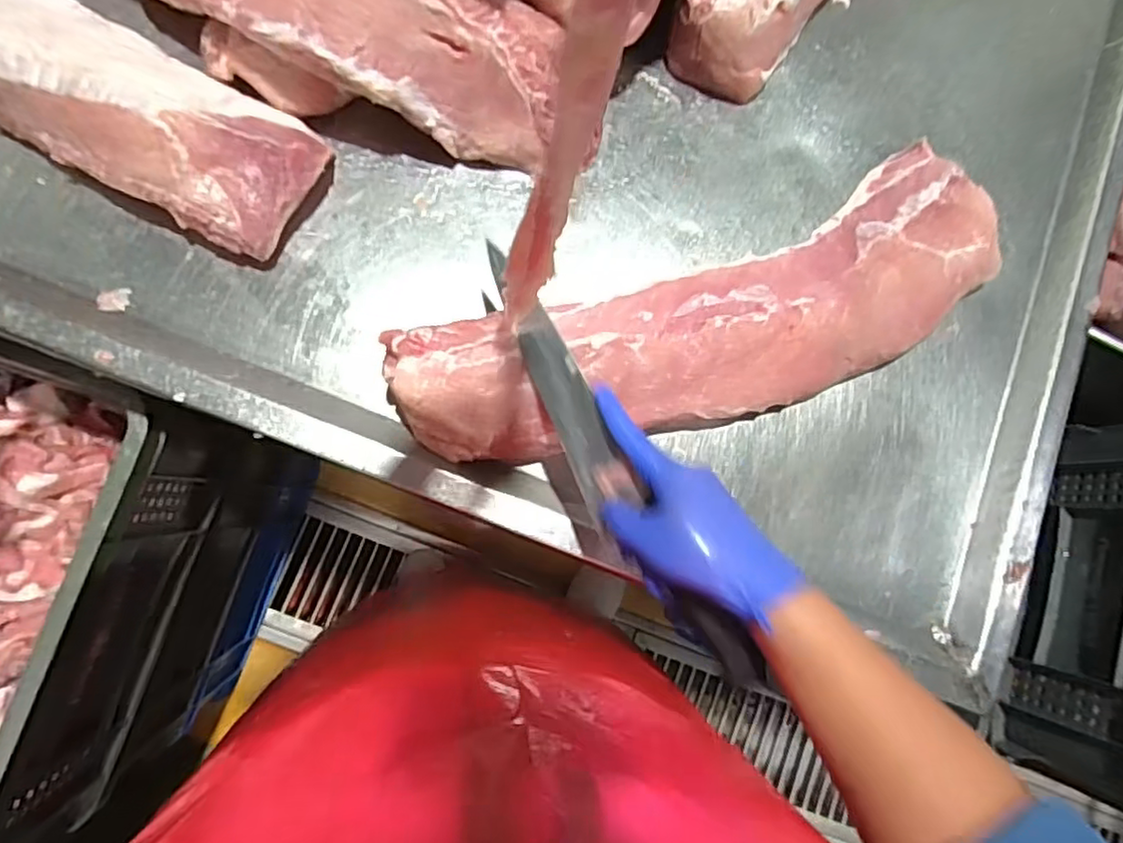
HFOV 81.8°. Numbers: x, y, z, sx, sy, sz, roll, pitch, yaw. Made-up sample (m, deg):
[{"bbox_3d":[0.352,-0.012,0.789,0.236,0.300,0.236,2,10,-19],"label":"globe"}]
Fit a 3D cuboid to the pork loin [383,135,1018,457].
[{"bbox_3d":[0.140,-0.085,0.538,0.534,0.085,0.161,-23,88,-11],"label":"pork loin"}]

